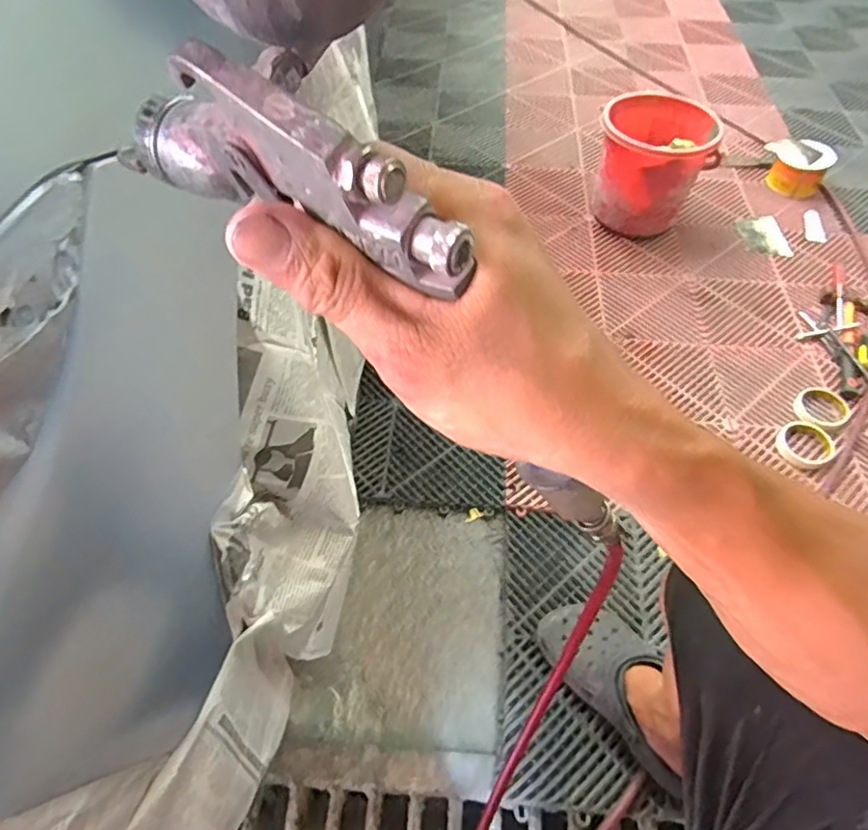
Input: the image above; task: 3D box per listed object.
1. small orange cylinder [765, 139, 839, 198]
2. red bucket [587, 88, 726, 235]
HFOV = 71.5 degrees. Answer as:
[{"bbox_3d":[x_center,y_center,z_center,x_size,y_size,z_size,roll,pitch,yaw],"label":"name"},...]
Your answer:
[{"bbox_3d":[0.901,-0.613,1.500,0.150,0.086,0.138,14,53,9],"label":"small orange cylinder"},{"bbox_3d":[0.482,-0.547,1.348,0.237,0.231,0.243,13,53,9],"label":"red bucket"}]

